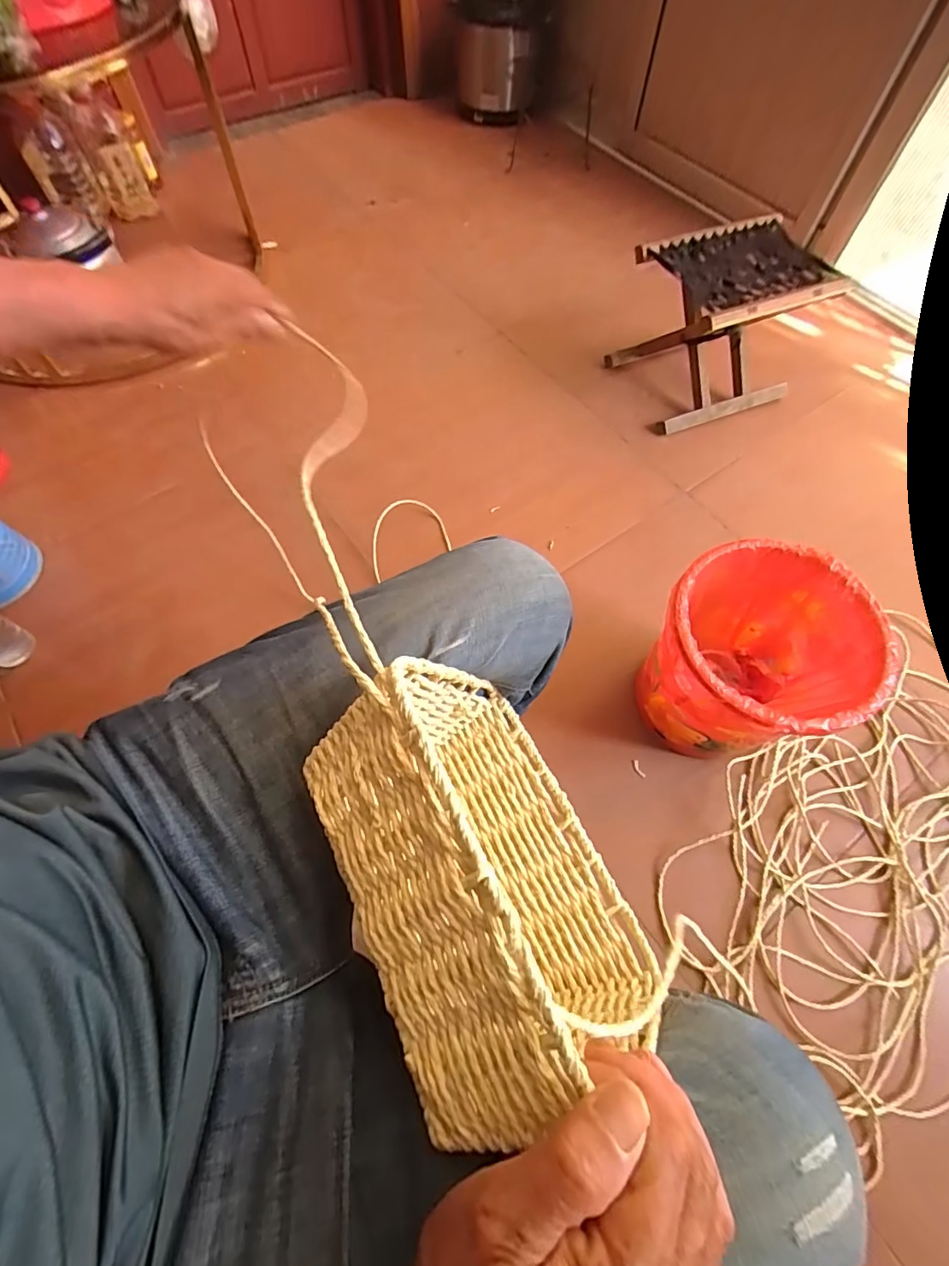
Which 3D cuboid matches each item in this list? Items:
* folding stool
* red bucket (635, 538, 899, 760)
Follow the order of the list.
[{"bbox_3d":[0.515,-0.648,1.086,0.336,0.259,0.276,-26,67,-13],"label":"folding stool"},{"bbox_3d":[0.359,0.051,0.721,0.250,0.260,0.236,0,64,0],"label":"red bucket"}]

